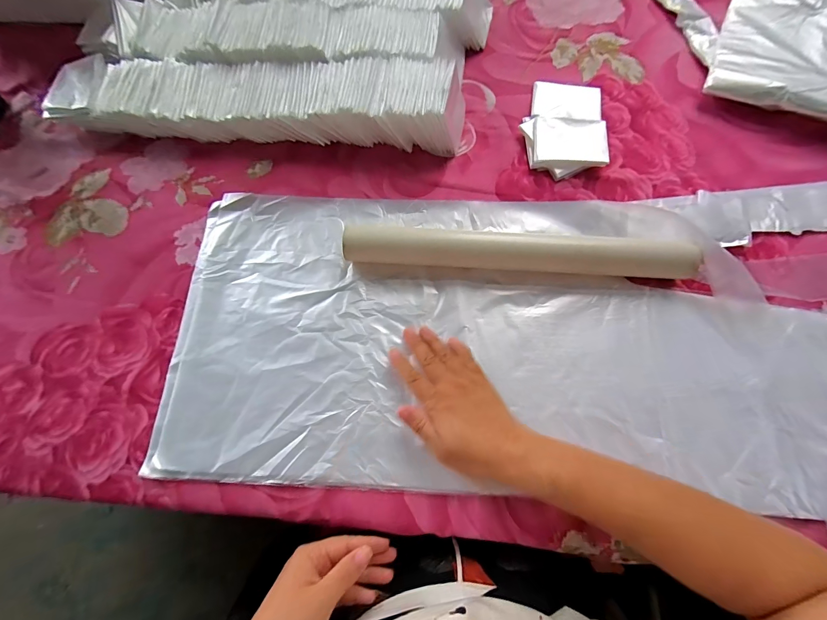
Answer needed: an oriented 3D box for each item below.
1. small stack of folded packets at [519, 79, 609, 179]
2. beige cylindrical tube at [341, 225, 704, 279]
[{"bbox_3d":[0.187,-0.229,0.430,0.095,0.022,0.143,9,74,4],"label":"small stack of folded packets"},{"bbox_3d":[0.104,-0.062,0.369,0.350,0.037,0.039,4,73,3],"label":"beige cylindrical tube"}]

